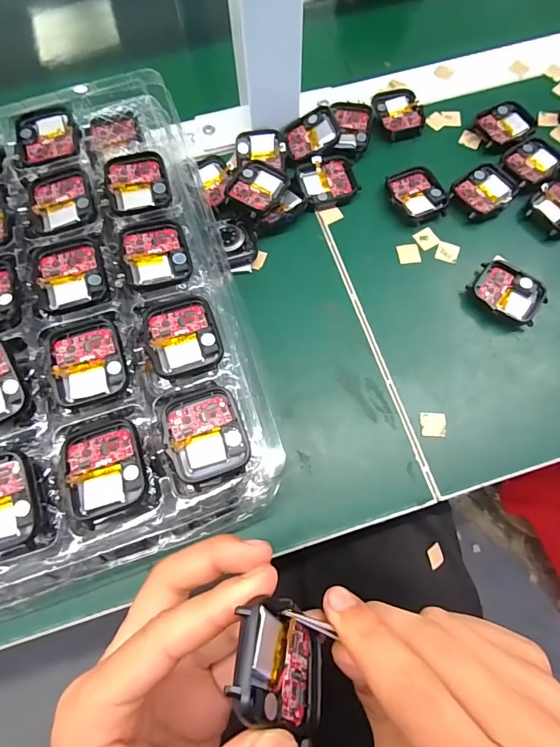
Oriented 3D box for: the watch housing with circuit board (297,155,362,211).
[{"bbox_3d":[0.036,-0.147,0.312,0.042,0.013,0.037,-13,71,-3],"label":"watch housing with circuit board"}]

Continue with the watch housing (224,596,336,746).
[{"bbox_3d":[0.002,0.105,0.146,0.008,0.047,0.038,-23,29,29],"label":"watch housing"}]

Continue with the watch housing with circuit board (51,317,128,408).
[{"bbox_3d":[-0.099,-0.007,0.211,0.036,0.004,0.043,-12,71,-3],"label":"watch housing with circuit board"}]

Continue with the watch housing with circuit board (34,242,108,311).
[{"bbox_3d":[-0.117,-0.055,0.230,0.034,0.004,0.042,-18,71,-5],"label":"watch housing with circuit board"}]

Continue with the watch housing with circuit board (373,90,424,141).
[{"bbox_3d":[0.098,-0.212,0.334,0.038,0.009,0.046,-14,71,-4],"label":"watch housing with circuit board"}]

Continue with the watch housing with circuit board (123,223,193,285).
[{"bbox_3d":[-0.072,-0.071,0.236,0.037,0.006,0.041,-13,71,-4],"label":"watch housing with circuit board"}]

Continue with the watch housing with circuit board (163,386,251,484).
[{"bbox_3d":[-0.037,0.029,0.203,0.038,0.008,0.046,-16,71,-4],"label":"watch housing with circuit board"}]

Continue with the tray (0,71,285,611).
[{"bbox_3d":[-0.161,-0.037,0.233,0.264,0.037,0.304,-16,71,-5],"label":"tray"}]

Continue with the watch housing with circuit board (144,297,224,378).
[{"bbox_3d":[-0.052,-0.020,0.221,0.039,0.005,0.044,-13,71,-3],"label":"watch housing with circuit board"}]

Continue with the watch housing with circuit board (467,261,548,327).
[{"bbox_3d":[0.157,-0.054,0.282,0.047,0.012,0.040,35,75,12],"label":"watch housing with circuit board"}]

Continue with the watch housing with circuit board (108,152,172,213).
[{"bbox_3d":[-0.088,-0.120,0.254,0.036,0.007,0.042,-13,71,-3],"label":"watch housing with circuit board"}]

